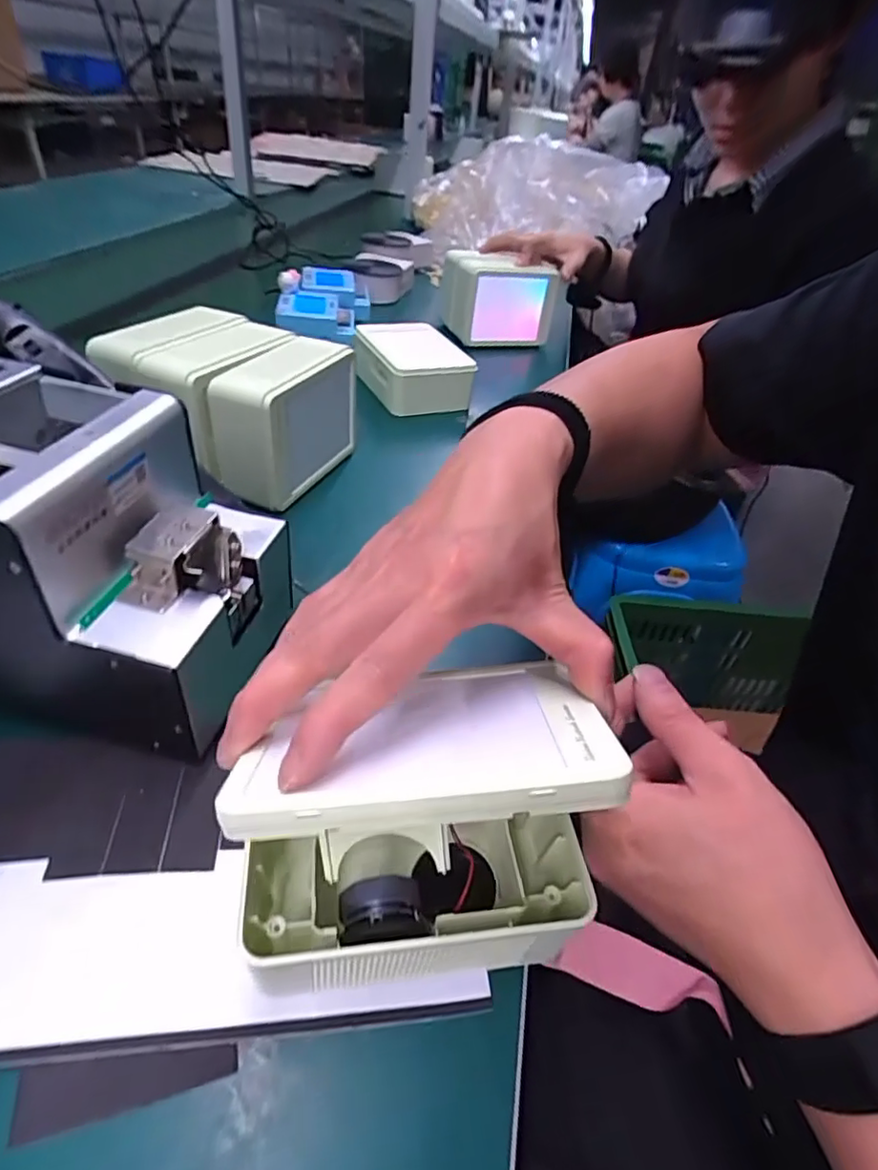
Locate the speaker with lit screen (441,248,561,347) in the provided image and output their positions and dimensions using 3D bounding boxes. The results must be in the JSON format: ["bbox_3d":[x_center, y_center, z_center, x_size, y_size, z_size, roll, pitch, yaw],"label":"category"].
[{"bbox_3d":[0.084,-0.421,0.862,0.136,0.106,0.112,-8,43,-17],"label":"speaker with lit screen"}]

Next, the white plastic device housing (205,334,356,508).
[{"bbox_3d":[-0.128,-0.142,0.504,0.067,0.108,0.135,18,42,12],"label":"white plastic device housing"}]

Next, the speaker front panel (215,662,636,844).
[{"bbox_3d":[-0.006,0.058,0.229,0.130,0.010,0.099,-5,15,-1],"label":"speaker front panel"}]

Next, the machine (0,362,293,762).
[{"bbox_3d":[-0.189,-0.018,0.316,0.173,0.145,0.132,12,41,5],"label":"machine"}]

